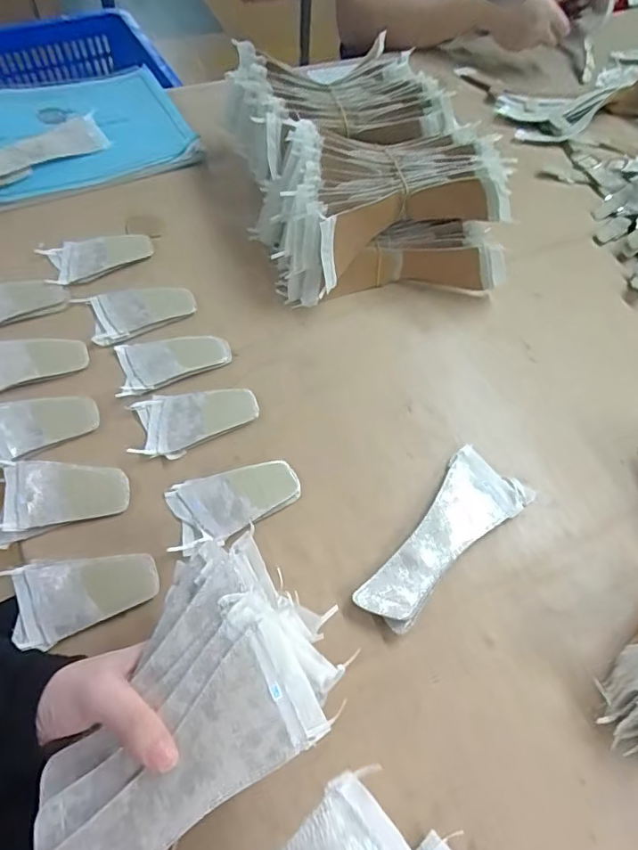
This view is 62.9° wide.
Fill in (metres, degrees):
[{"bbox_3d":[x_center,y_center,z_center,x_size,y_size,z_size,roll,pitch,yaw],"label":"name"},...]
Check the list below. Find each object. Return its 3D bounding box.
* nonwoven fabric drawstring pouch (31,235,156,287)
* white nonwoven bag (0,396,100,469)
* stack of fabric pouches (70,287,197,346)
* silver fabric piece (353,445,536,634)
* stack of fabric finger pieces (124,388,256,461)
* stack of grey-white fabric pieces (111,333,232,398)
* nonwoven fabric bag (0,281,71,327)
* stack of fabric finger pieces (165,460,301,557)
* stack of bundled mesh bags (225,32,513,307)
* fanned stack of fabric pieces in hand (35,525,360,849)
[{"bbox_3d":[-0.229,-0.175,0.541,0.108,0.007,0.059,-17,62,-13],"label":"nonwoven fabric drawstring pouch"},{"bbox_3d":[-0.240,0.001,0.439,0.102,0.006,0.063,-14,62,-11],"label":"white nonwoven bag"},{"bbox_3d":[-0.177,-0.111,0.512,0.107,0.008,0.062,-13,62,-11],"label":"stack of fabric pouches"},{"bbox_3d":[0.100,0.089,0.407,0.064,0.015,0.167,38,65,17],"label":"silver fabric piece"},{"bbox_3d":[-0.106,-0.005,0.450,0.105,0.007,0.058,-11,61,-10],"label":"stack of fabric finger pieces"},{"bbox_3d":[-0.133,-0.059,0.480,0.100,0.005,0.059,-11,61,-10],"label":"stack of grey-white fabric pieces"},{"bbox_3d":[-0.302,-0.118,0.503,0.111,0.008,0.062,-19,63,-14],"label":"nonwoven fabric bag"},{"bbox_3d":[-0.066,0.062,0.413,0.102,0.008,0.057,-14,62,-11],"label":"stack of fabric finger pieces"},{"bbox_3d":[0.043,-0.268,0.558,0.228,0.114,0.297,-15,62,-12],"label":"stack of bundled mesh bags"},{"bbox_3d":[-0.071,0.158,0.271,0.108,0.031,0.185,33,63,15],"label":"fanned stack of fabric pieces in hand"}]

